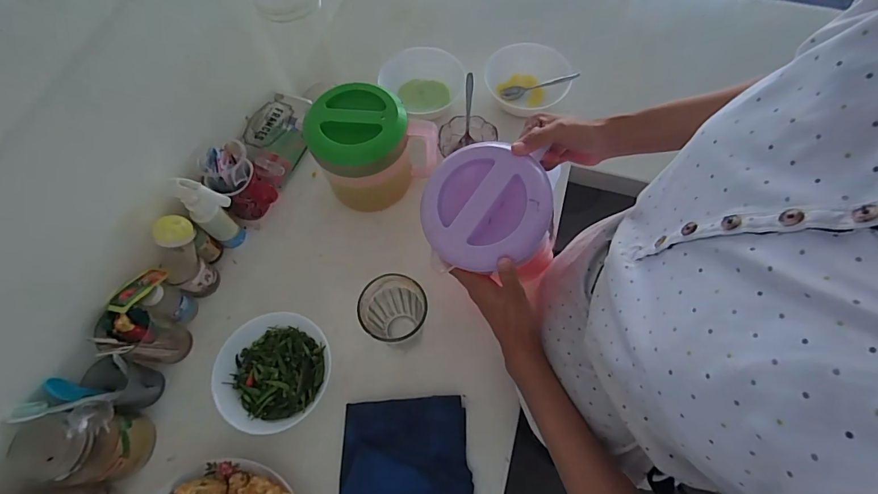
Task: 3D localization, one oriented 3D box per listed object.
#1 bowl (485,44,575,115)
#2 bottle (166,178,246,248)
[{"bbox_3d":[0.156,-0.287,0.753,0.148,0.053,0.133,0,66,1],"label":"bowl"},{"bbox_3d":[-0.311,-0.045,0.596,0.052,0.157,0.046,31,71,14],"label":"bottle"}]

